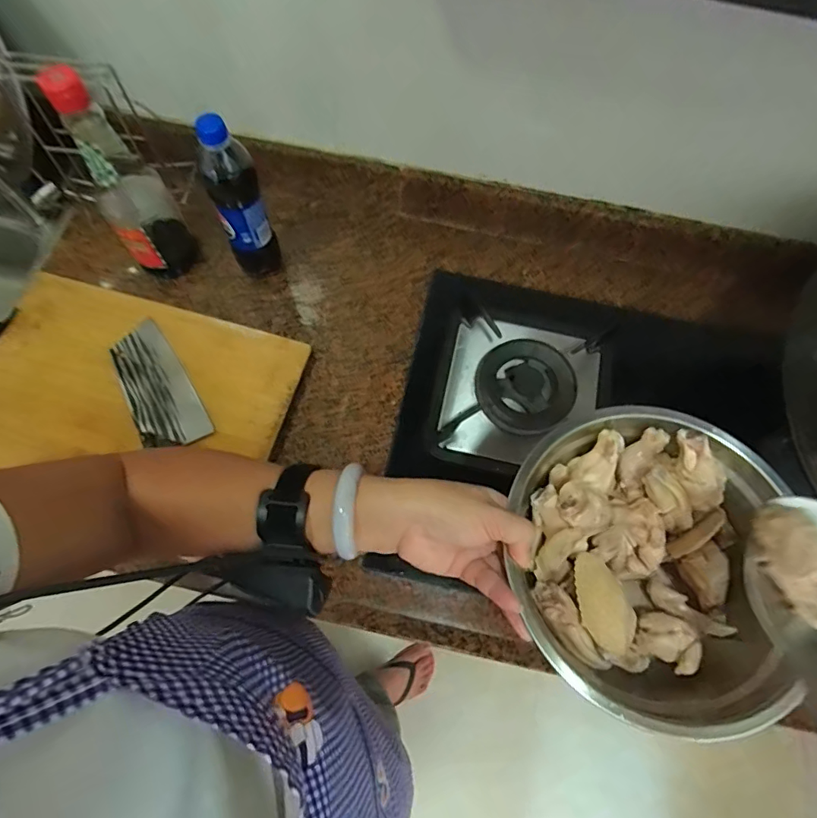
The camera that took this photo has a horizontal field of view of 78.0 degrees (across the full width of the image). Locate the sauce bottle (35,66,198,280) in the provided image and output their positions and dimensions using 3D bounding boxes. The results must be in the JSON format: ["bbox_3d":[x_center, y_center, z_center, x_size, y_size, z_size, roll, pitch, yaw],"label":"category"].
[{"bbox_3d":[-0.339,-0.266,0.611,0.083,0.272,0.064,-36,75,-14],"label":"sauce bottle"}]

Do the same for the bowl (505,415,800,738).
[{"bbox_3d":[0.186,0.112,0.389,0.201,0.103,0.222,10,70,1],"label":"bowl"}]

